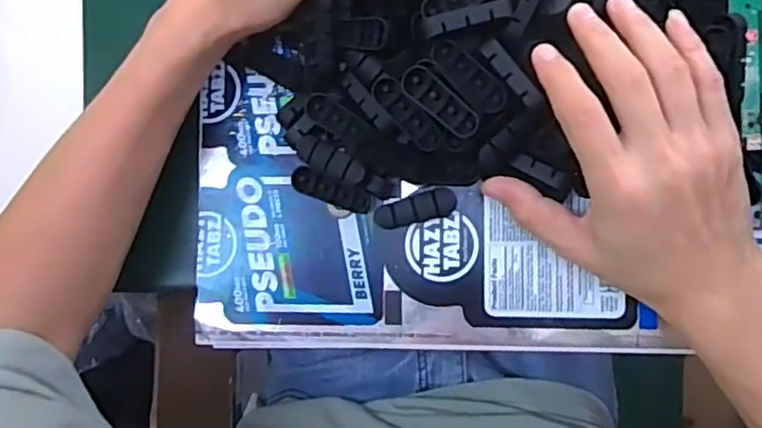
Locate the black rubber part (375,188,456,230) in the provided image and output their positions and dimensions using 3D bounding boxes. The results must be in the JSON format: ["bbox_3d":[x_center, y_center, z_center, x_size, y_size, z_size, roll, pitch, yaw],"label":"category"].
[{"bbox_3d":[0.020,-0.003,0.374,0.048,0.009,0.016,-16,88,7],"label":"black rubber part"}]

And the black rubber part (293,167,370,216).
[{"bbox_3d":[-0.029,-0.014,0.383,0.050,0.007,0.014,21,93,7],"label":"black rubber part"}]

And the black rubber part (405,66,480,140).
[{"bbox_3d":[0.032,-0.060,0.339,0.048,0.010,0.016,42,95,6],"label":"black rubber part"}]

